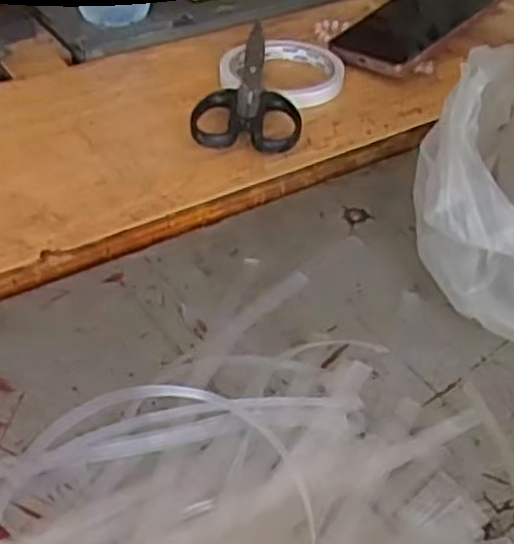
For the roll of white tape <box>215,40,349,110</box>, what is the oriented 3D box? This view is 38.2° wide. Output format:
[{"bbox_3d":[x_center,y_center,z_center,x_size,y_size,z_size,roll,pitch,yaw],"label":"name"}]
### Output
[{"bbox_3d":[0.022,-0.157,0.583,0.096,0.017,0.085,16,43,11],"label":"roll of white tape"}]

